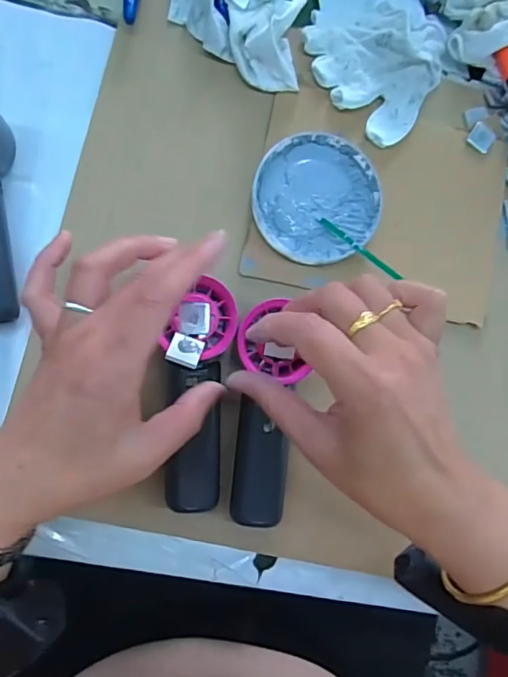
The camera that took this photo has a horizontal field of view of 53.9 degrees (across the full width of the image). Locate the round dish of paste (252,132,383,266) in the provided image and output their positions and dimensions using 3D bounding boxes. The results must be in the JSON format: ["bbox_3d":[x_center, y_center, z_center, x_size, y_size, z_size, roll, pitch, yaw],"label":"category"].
[{"bbox_3d":[0.049,-0.110,0.394,0.097,0.017,0.100,1,86,-8],"label":"round dish of paste"}]

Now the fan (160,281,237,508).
[{"bbox_3d":[-0.038,0.040,0.332,0.043,0.028,0.154,4,98,-8],"label":"fan"}]

